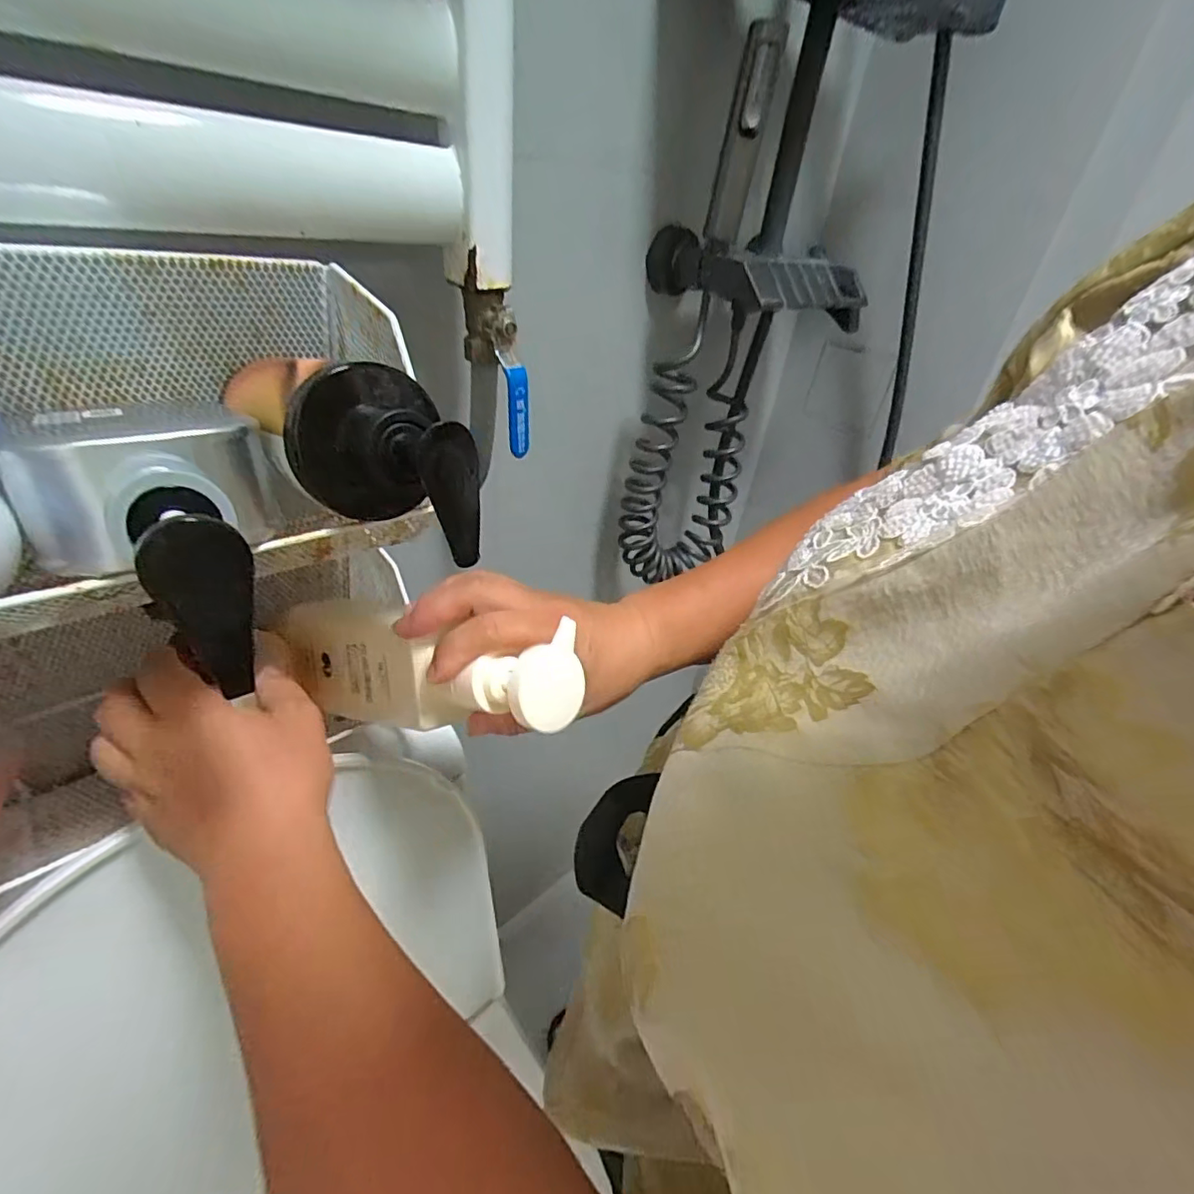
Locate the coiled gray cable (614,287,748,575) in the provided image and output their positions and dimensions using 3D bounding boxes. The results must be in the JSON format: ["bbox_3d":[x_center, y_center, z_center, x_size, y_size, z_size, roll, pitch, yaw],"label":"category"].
[{"bbox_3d":[0.108,-0.158,0.661,0.162,0.299,0.058,-17,41,-26],"label":"coiled gray cable"}]

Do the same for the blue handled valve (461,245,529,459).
[{"bbox_3d":[-0.074,-0.164,0.411,0.049,0.128,0.026,0,29,31],"label":"blue handled valve"}]

